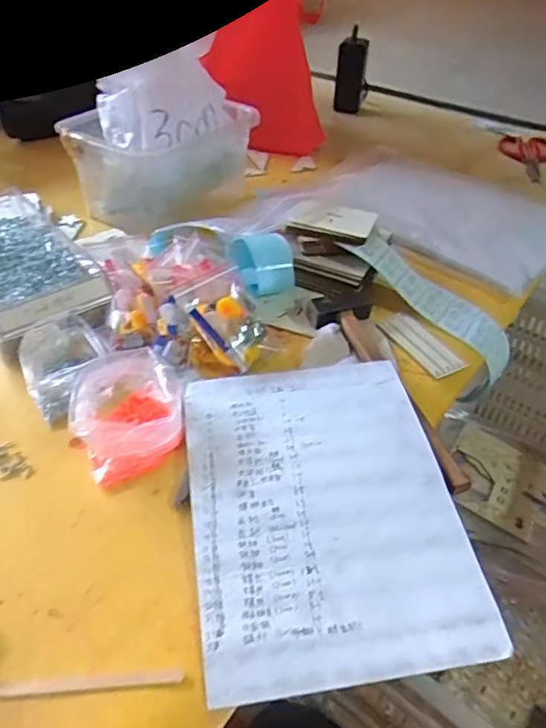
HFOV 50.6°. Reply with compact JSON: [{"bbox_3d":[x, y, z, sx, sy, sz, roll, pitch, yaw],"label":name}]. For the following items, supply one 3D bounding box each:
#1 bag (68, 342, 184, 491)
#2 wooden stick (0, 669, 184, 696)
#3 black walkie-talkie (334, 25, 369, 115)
[{"bbox_3d":[-0.125,0.038,0.491,0.091,0.062,0.102,-17,45,-21],"label":"bag"},{"bbox_3d":[-0.116,0.196,0.355,0.117,0.004,0.008,-1,41,-5],"label":"wooden stick"},{"bbox_3d":[0.161,-0.591,1.174,0.068,0.132,0.038,7,41,4],"label":"black walkie-talkie"}]

